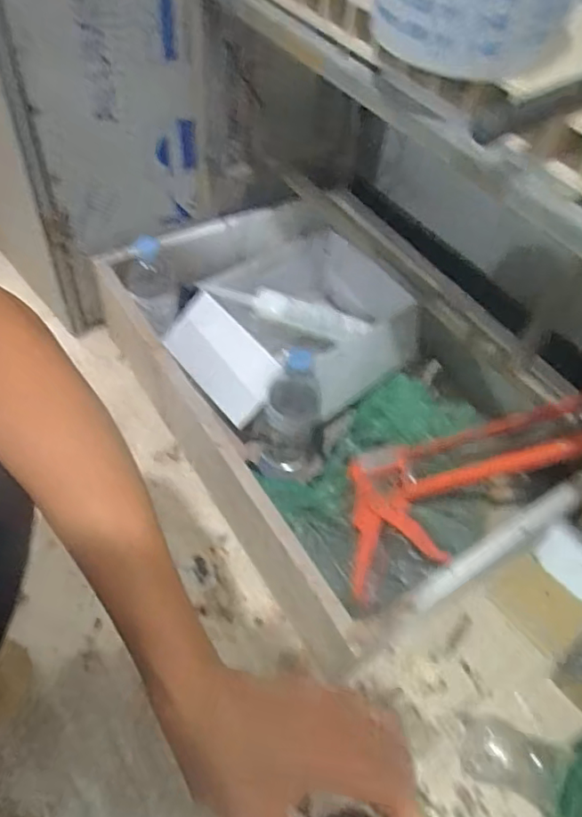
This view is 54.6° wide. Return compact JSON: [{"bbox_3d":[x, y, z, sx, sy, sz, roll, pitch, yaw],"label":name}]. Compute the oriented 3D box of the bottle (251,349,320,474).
[{"bbox_3d":[-0.008,0.019,0.711,0.076,0.204,0.061,8,52,-1],"label":"bottle"}]

